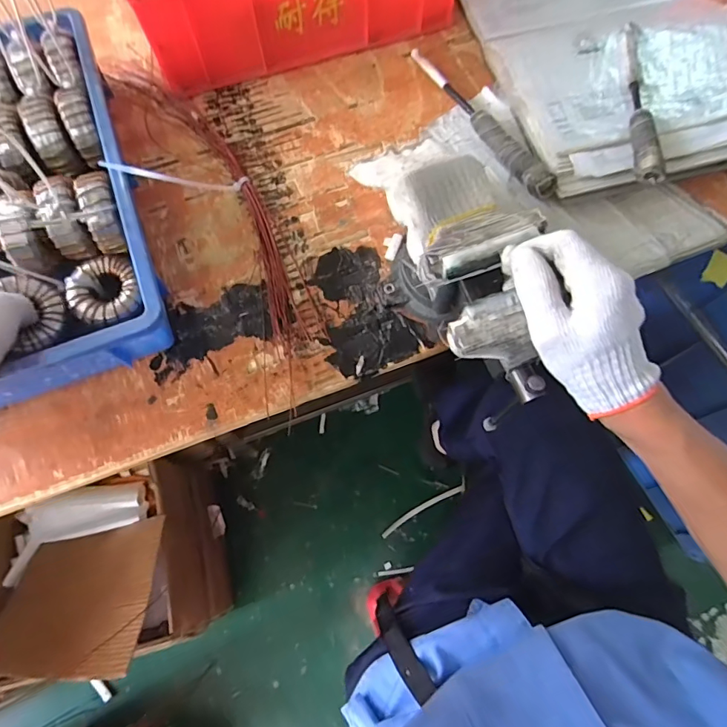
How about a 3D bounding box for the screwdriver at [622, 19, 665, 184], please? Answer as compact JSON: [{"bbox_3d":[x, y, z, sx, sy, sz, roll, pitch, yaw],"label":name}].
[{"bbox_3d":[0.316,-0.307,0.551,0.027,0.023,0.242,7,69,4],"label":"screwdriver"}]

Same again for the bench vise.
[{"bbox_3d":[0.096,-0.067,0.435,0.104,0.121,0.210,-25,71,-9],"label":"bench vise"}]

